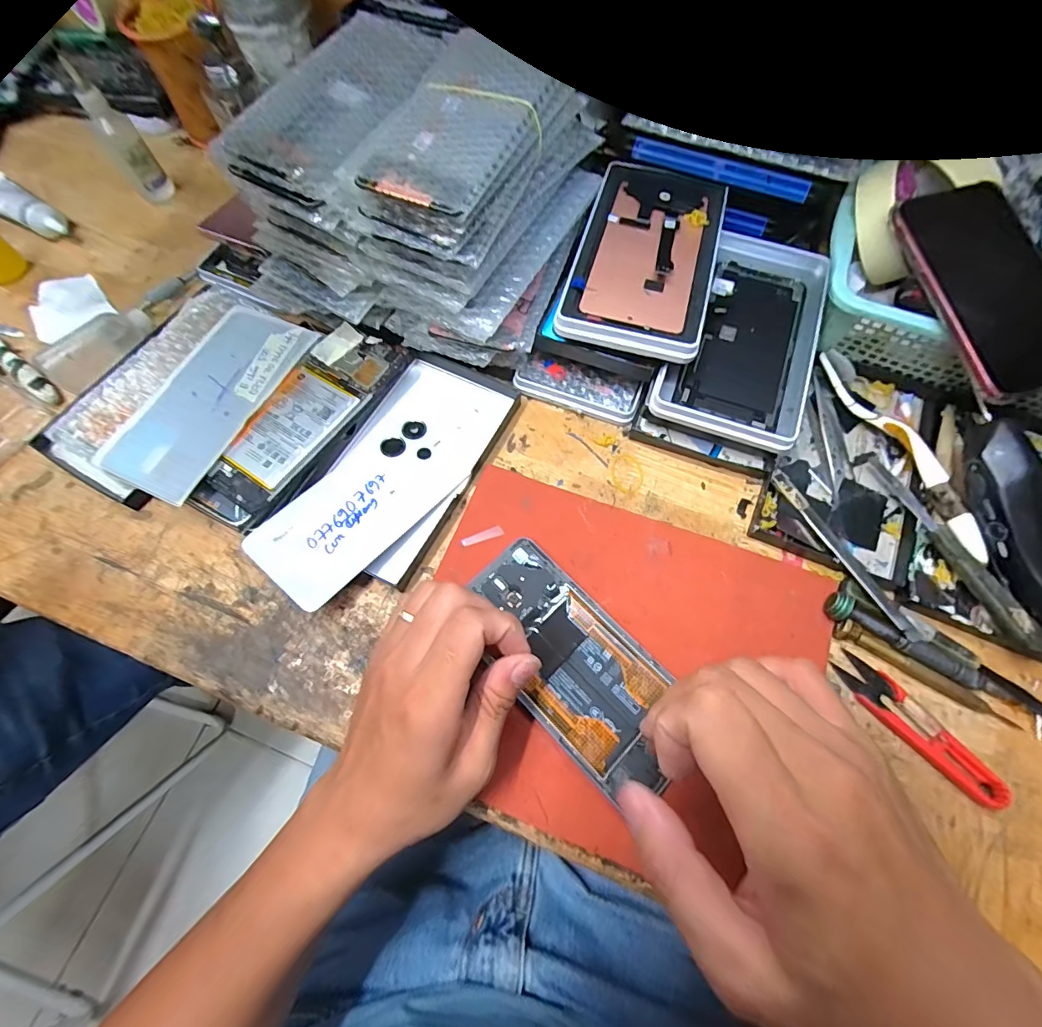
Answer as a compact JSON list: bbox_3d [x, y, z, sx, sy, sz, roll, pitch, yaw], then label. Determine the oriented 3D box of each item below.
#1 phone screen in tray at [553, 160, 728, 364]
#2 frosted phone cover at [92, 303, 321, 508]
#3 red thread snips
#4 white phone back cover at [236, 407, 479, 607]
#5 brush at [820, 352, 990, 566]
[{"bbox_3d":[0.095,-0.194,0.359,0.099,0.014,0.174,16,69,6],"label":"phone screen in tray"},{"bbox_3d":[-0.235,-0.091,0.363,0.082,0.009,0.165,25,67,3],"label":"frosted phone cover"},{"bbox_3d":[0.236,0.125,0.281,0.023,0.010,0.099,-40,72,-14],"label":"red thread snips"},{"bbox_3d":[-0.110,-0.010,0.341,0.076,0.008,0.159,41,66,10],"label":"white phone back cover"},{"bbox_3d":[0.273,-0.048,0.343,0.014,0.026,0.177,-19,68,-6],"label":"brush"}]

